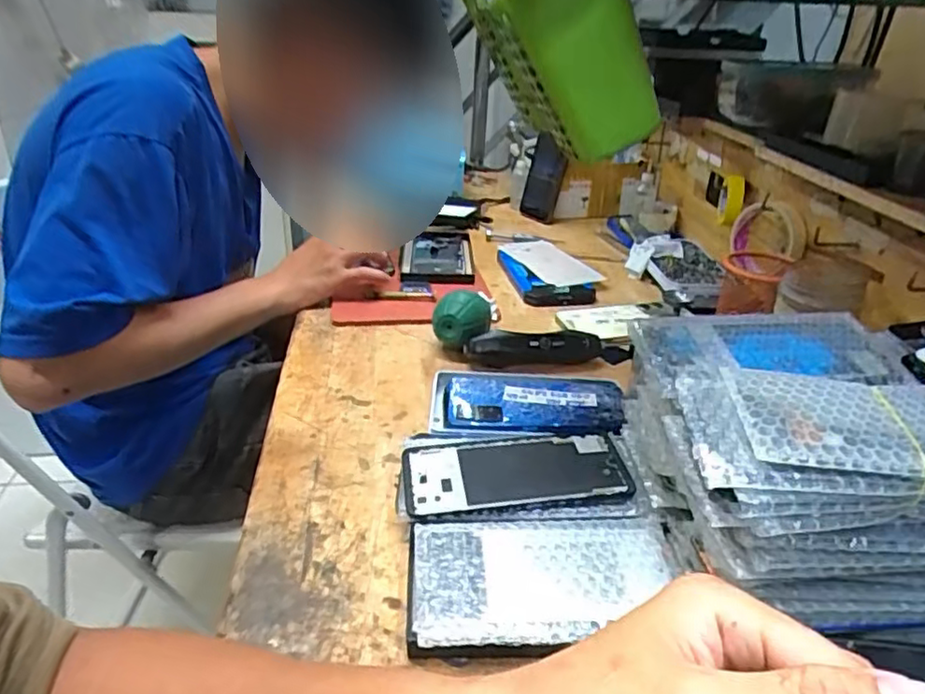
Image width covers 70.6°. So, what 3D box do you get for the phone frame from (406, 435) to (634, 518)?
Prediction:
[{"bbox_3d":[0.037,0.090,0.483,0.160,0.007,0.077,-5,31,-5],"label":"phone frame"}]

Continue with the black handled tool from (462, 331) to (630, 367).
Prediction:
[{"bbox_3d":[0.098,0.001,0.680,0.190,0.036,0.033,3,27,-17],"label":"black handled tool"}]

